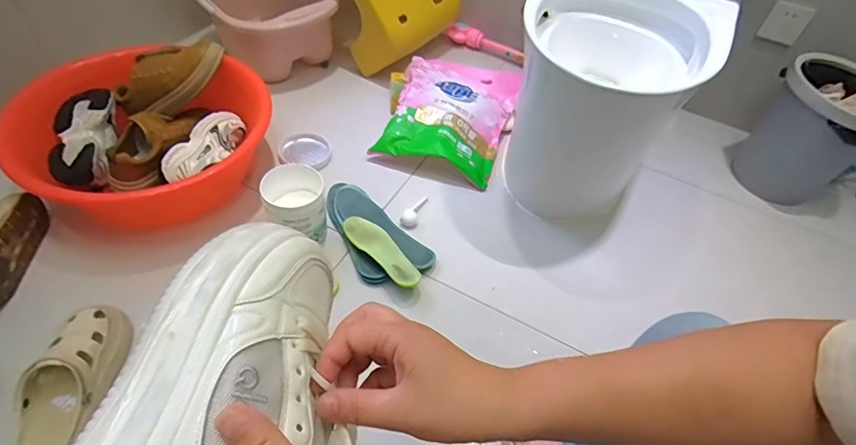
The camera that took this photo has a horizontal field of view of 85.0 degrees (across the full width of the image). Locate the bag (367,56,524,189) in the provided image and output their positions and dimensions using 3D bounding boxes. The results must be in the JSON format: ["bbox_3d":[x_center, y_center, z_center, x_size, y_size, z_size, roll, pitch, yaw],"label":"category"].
[{"bbox_3d":[0.060,-0.283,1.199,0.294,0.104,0.394,16,49,7],"label":"bag"}]

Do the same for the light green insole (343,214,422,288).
[{"bbox_3d":[-0.089,0.051,0.916,0.068,0.023,0.209,-34,60,-30],"label":"light green insole"}]

